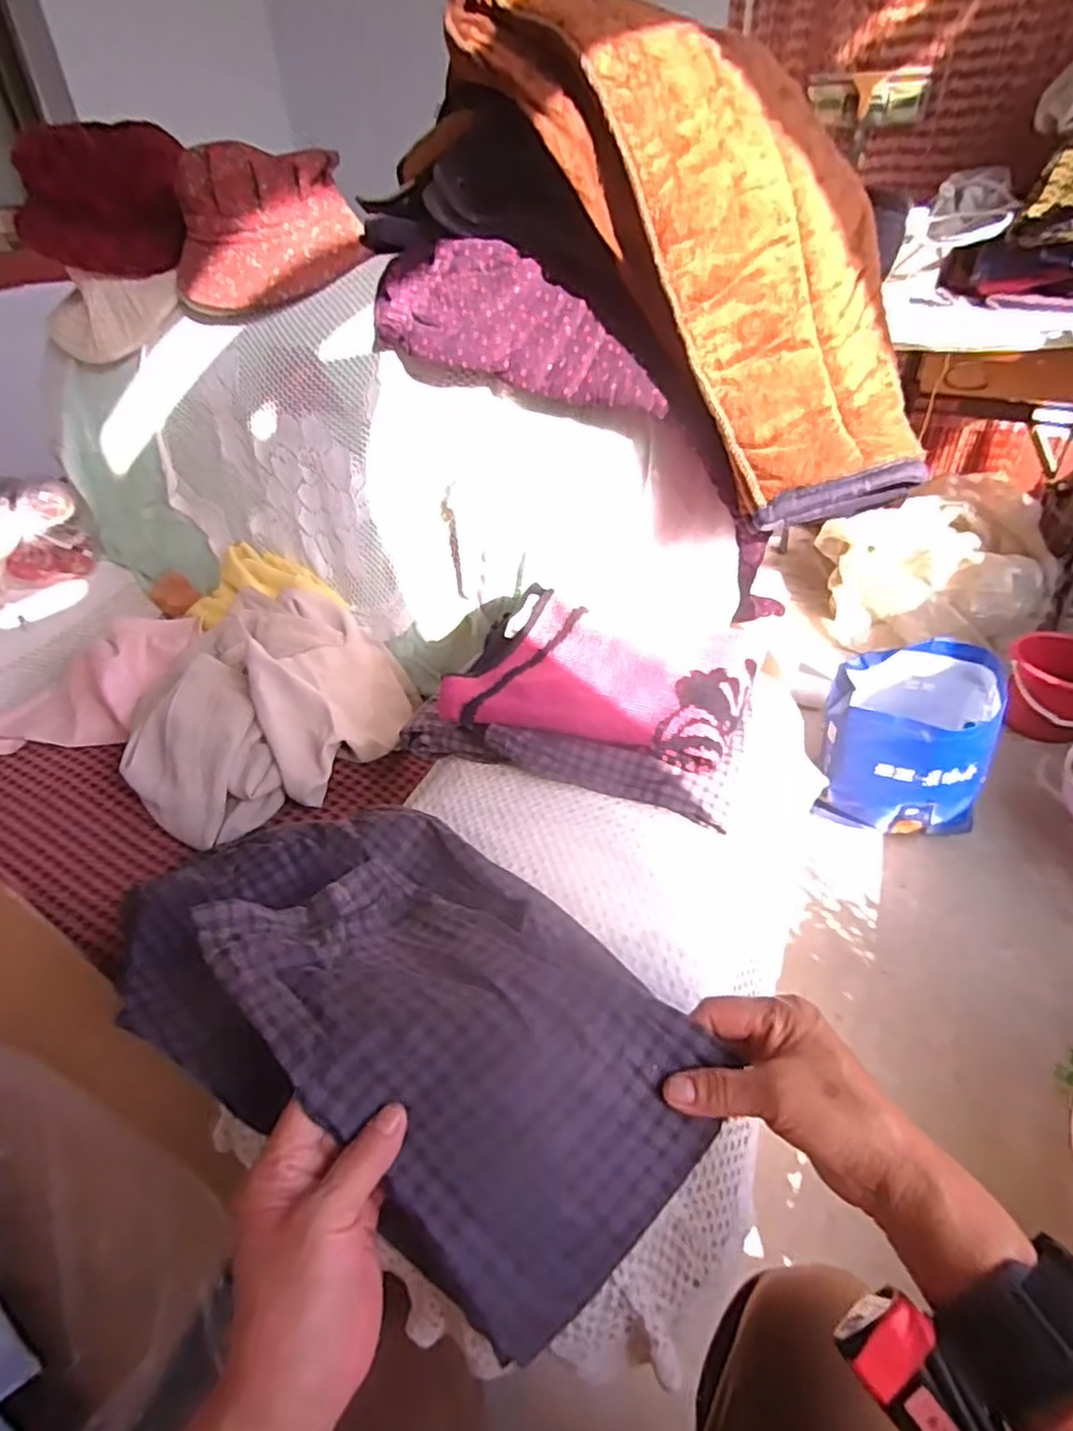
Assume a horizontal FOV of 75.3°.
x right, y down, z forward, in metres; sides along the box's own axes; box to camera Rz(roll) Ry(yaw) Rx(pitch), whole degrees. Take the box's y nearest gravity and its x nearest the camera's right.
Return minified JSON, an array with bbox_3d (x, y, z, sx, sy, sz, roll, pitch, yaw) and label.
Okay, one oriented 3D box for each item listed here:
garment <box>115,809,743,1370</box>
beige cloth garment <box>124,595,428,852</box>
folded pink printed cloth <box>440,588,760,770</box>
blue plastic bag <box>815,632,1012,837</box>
[{"bbox_3d":[-0.078,0.154,0.425,0.358,0.099,0.209,19,42,26],"label":"garment"},{"bbox_3d":[-0.309,-0.014,0.813,0.260,0.109,0.323,0,37,4],"label":"beige cloth garment"},{"bbox_3d":[0.063,-0.046,0.655,0.266,0.047,0.186,11,39,17],"label":"folded pink printed cloth"},{"bbox_3d":[0.675,0.042,1.283,0.265,0.262,0.266,11,39,18],"label":"blue plastic bag"}]

